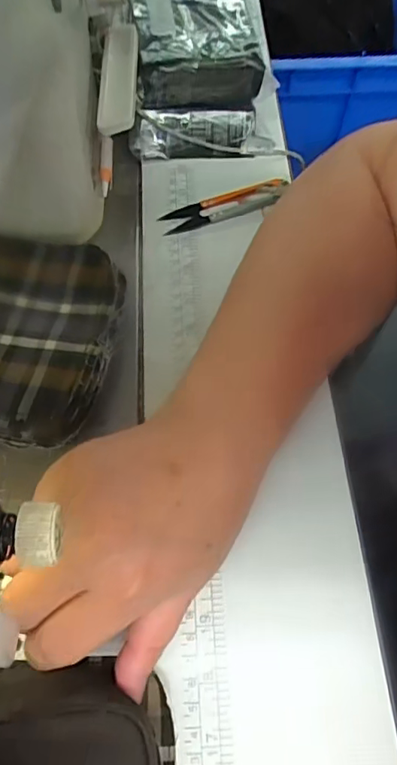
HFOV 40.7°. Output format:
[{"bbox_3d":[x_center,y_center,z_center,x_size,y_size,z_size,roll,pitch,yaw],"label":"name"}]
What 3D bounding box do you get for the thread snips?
[{"bbox_3d":[0.020,-0.132,0.396,0.095,0.015,0.020,-16,63,-12],"label":"thread snips"}]

